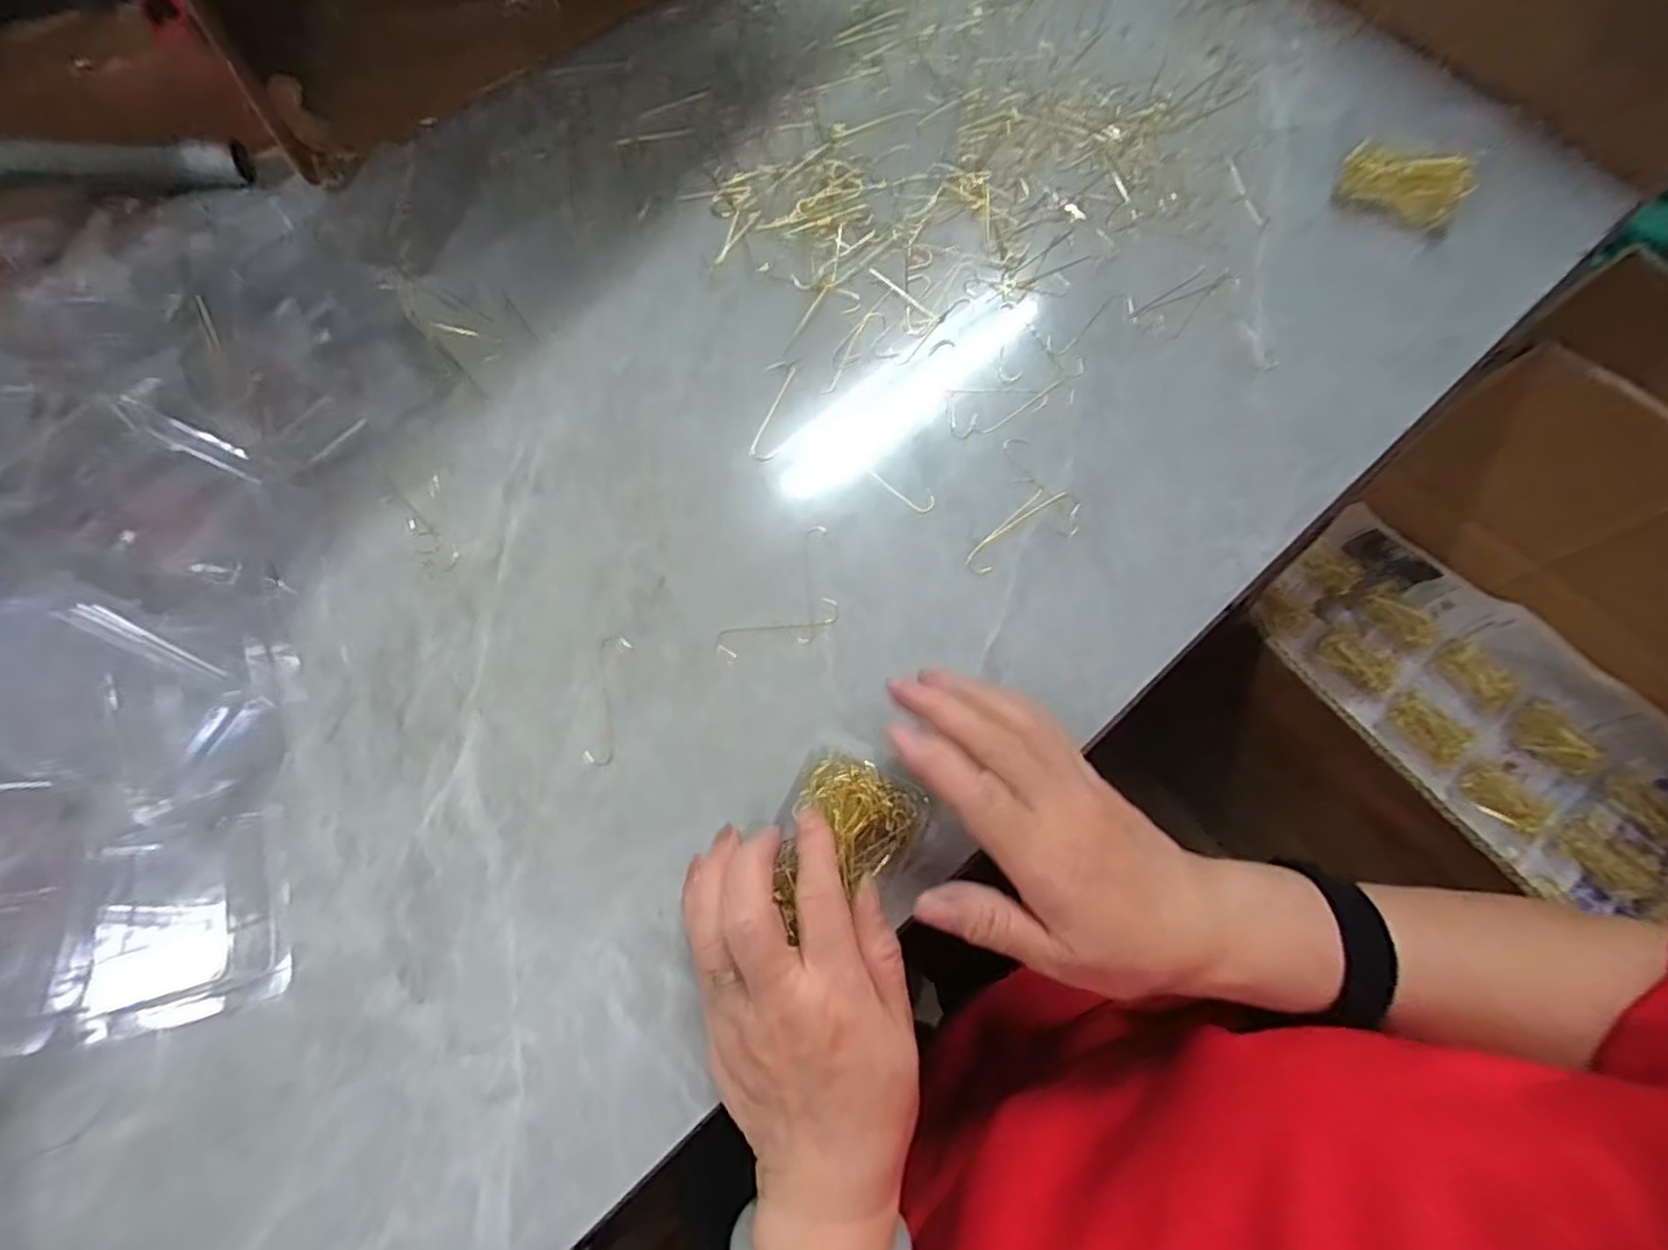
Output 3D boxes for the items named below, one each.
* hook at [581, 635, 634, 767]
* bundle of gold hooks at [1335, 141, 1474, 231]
[{"bbox_3d":[-0.109,0.035,0.338,0.015,0.004,0.064,4,71,0],"label":"hook"},{"bbox_3d":[0.357,-0.278,0.441,0.075,0.027,0.041,19,72,5],"label":"bundle of gold hooks"}]

